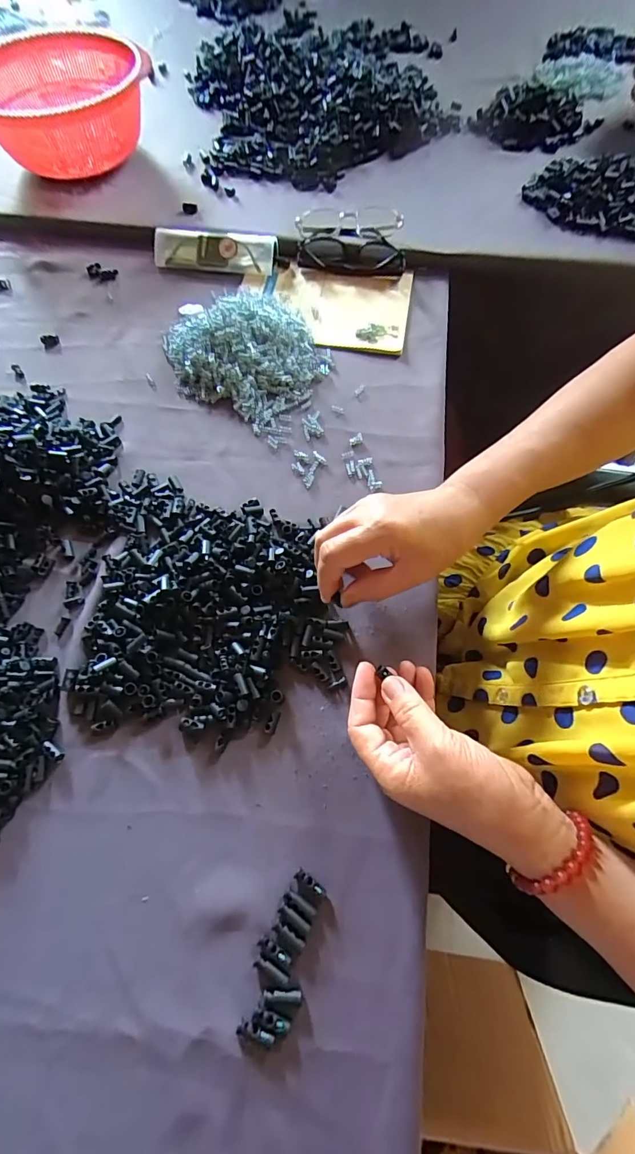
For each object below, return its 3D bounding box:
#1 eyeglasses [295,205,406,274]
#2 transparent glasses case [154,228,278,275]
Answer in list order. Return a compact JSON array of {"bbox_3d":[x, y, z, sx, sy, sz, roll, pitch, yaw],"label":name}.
[{"bbox_3d":[0.041,-0.418,0.547,0.139,0.035,0.078,9,68,5],"label":"eyeglasses"},{"bbox_3d":[-0.131,-0.409,0.550,0.155,0.016,0.047,8,97,4],"label":"transparent glasses case"}]

